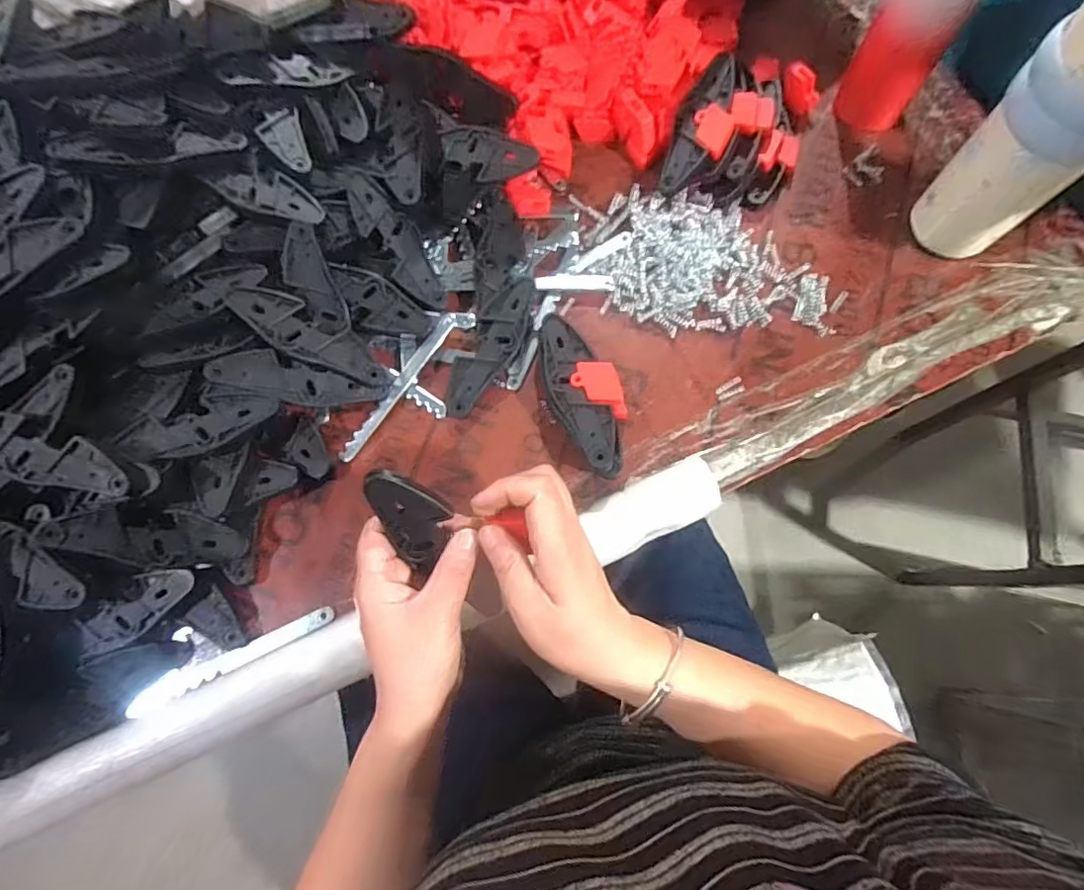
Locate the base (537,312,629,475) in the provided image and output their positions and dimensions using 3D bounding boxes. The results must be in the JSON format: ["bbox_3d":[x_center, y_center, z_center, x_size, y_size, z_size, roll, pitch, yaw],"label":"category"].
[{"bbox_3d":[0.033,-0.039,0.434,0.057,0.040,0.129,-29,75,-7],"label":"base"}]

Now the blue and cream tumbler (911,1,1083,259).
[{"bbox_3d":[0.357,-0.219,0.382,0.079,0.221,0.083,-30,75,-7],"label":"blue and cream tumbler"}]

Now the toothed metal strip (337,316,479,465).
[{"bbox_3d":[-0.112,-0.051,0.453,0.019,0.016,0.156,37,78,11],"label":"toothed metal strip"}]

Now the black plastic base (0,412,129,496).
[{"bbox_3d":[-0.332,0.006,0.362,0.115,0.027,0.037,19,75,7],"label":"black plastic base"}]

